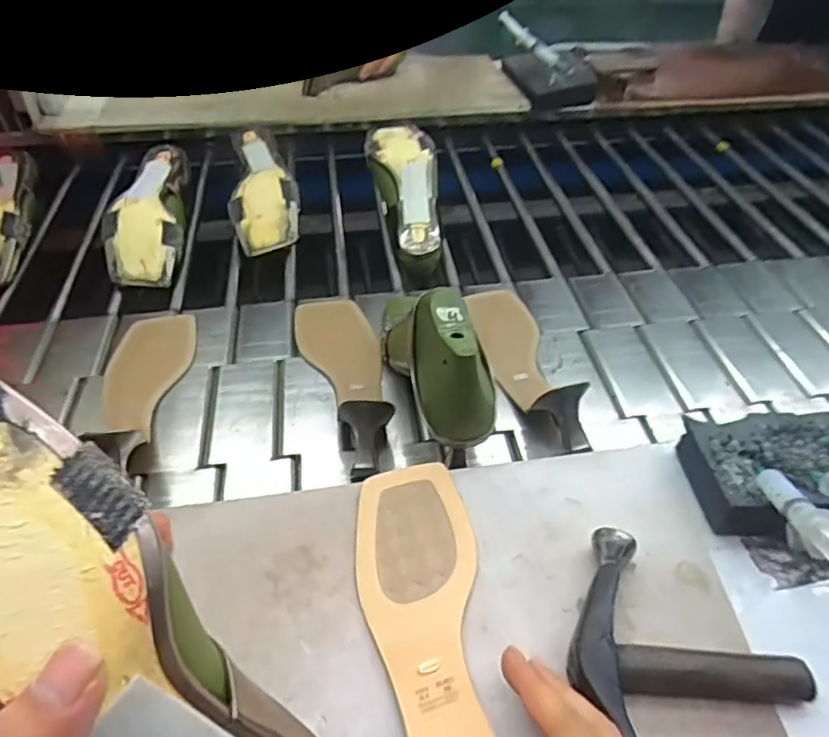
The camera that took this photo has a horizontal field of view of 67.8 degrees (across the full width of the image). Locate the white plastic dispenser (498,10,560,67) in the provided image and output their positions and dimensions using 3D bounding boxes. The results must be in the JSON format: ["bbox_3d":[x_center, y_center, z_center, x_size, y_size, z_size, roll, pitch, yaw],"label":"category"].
[{"bbox_3d":[0.195,-0.568,1.065,0.131,0.021,0.027,44,55,6],"label":"white plastic dispenser"}]

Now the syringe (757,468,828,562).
[{"bbox_3d":[0.221,0.086,0.347,0.018,0.021,0.147,9,14,9],"label":"syringe"}]

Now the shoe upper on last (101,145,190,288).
[{"bbox_3d":[-0.325,-0.187,0.756,0.085,0.067,0.221,-8,45,-9],"label":"shoe upper on last"}]

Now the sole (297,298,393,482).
[{"bbox_3d":[-0.061,-0.005,0.595,0.073,0.043,0.247,-15,46,-15],"label":"sole"}]

